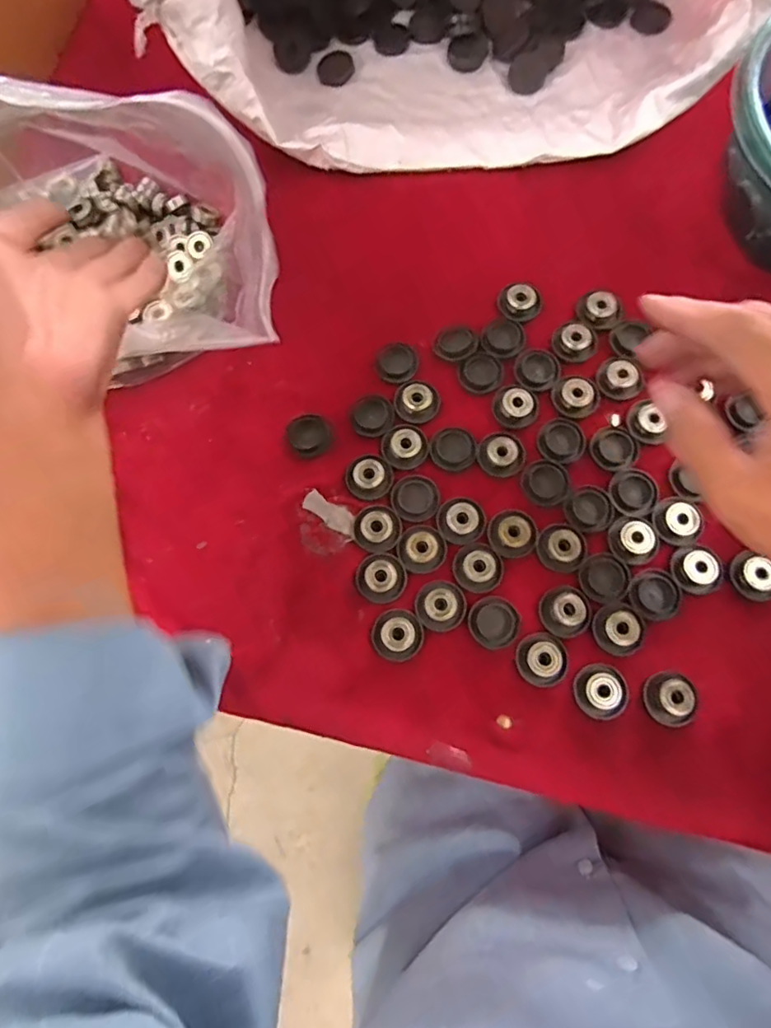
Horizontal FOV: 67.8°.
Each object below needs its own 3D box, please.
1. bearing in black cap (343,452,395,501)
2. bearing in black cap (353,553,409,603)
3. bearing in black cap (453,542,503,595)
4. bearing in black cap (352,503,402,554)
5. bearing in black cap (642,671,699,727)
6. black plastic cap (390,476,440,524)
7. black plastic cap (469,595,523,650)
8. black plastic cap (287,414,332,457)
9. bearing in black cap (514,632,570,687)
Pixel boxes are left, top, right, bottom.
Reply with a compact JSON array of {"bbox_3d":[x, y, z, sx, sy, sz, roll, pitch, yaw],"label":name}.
[{"bbox_3d":[-0.011,-0.027,0.400,0.032,0.009,0.030,-1,75,3],"label":"bearing in black cap"},{"bbox_3d":[-0.003,0.042,0.386,0.033,0.012,0.033,-1,75,3],"label":"bearing in black cap"},{"bbox_3d":[0.063,0.035,0.383,0.032,0.008,0.032,-1,75,3],"label":"bearing in black cap"},{"bbox_3d":[-0.006,0.009,0.392,0.033,0.008,0.031,-1,75,3],"label":"bearing in black cap"},{"bbox_3d":[0.178,0.115,0.356,0.030,0.008,0.032,-1,75,3],"label":"bearing in black cap"},{"bbox_3d":[0.021,-0.011,0.397,0.033,0.004,0.032,-1,75,3],"label":"black plastic cap"},{"bbox_3d":[0.072,0.070,0.374,0.033,0.004,0.033,-1,75,3],"label":"black plastic cap"},{"bbox_3d":[-0.055,-0.057,0.413,0.028,0.009,0.029,-1,75,3],"label":"black plastic cap"},{"bbox_3d":[0.101,0.093,0.368,0.032,0.006,0.033,-1,75,3],"label":"bearing in black cap"}]

